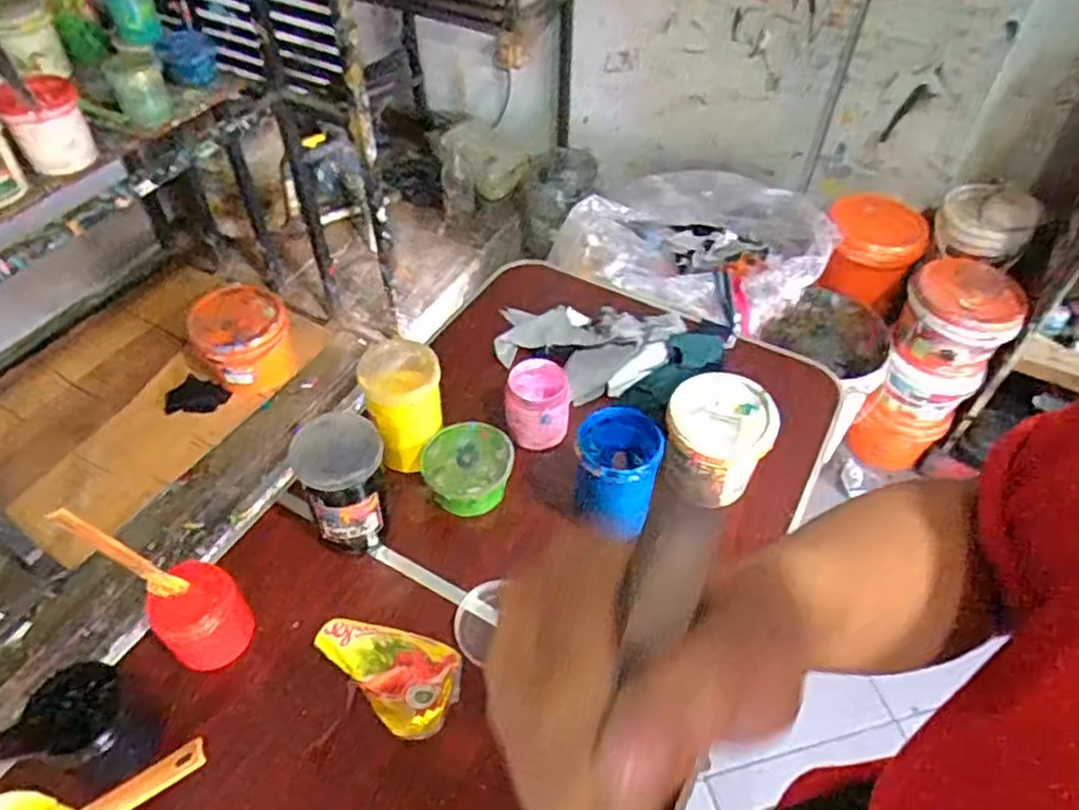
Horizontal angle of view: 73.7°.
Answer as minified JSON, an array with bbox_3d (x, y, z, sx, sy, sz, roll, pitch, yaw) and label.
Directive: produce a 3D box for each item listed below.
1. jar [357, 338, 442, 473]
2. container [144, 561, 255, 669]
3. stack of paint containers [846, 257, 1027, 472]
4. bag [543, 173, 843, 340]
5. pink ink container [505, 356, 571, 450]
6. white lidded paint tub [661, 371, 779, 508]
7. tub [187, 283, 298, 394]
[{"bbox_3d":[-0.173,-0.001,0.928,0.094,0.143,0.094,1,49,-1],"label":"jar"},{"bbox_3d":[-0.348,0.218,0.744,0.084,0.075,0.080,1,49,-1],"label":"container"},{"bbox_3d":[0.876,-0.070,1.649,0.220,0.490,0.224,29,54,21],"label":"stack of paint containers"},{"bbox_3d":[0.336,-0.359,1.680,0.615,0.237,0.366,10,49,7],"label":"bag"},{"bbox_3d":[-0.002,-0.001,0.973,0.087,0.073,0.092,6,49,3],"label":"pink ink container"},{"bbox_3d":[0.220,0.050,0.913,0.121,0.141,0.116,1,49,-1],"label":"white lidded paint tub"},{"bbox_3d":[-0.720,-0.160,1.759,0.210,0.192,0.216,1,49,-1],"label":"tub"}]

